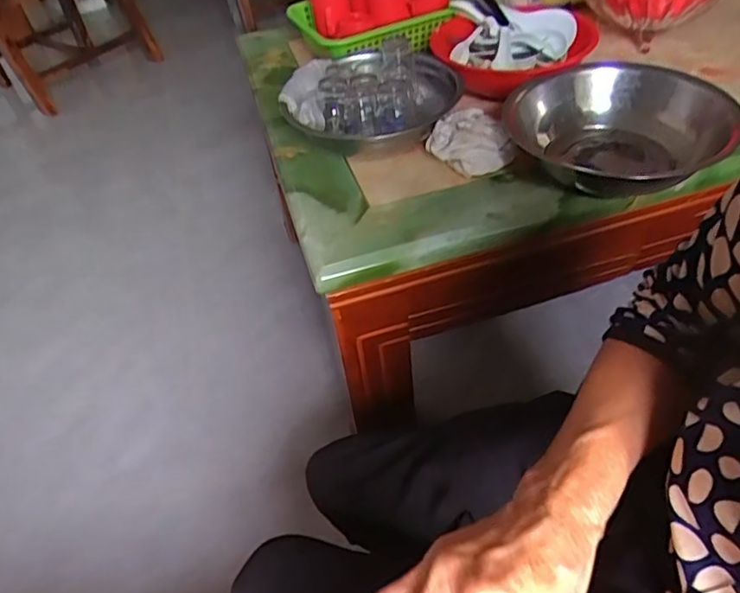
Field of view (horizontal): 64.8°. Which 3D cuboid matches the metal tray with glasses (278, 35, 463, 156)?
[{"bbox_3d":[-0.002,-0.299,0.855,0.231,0.068,0.250,15,50,20],"label":"metal tray with glasses"}]

